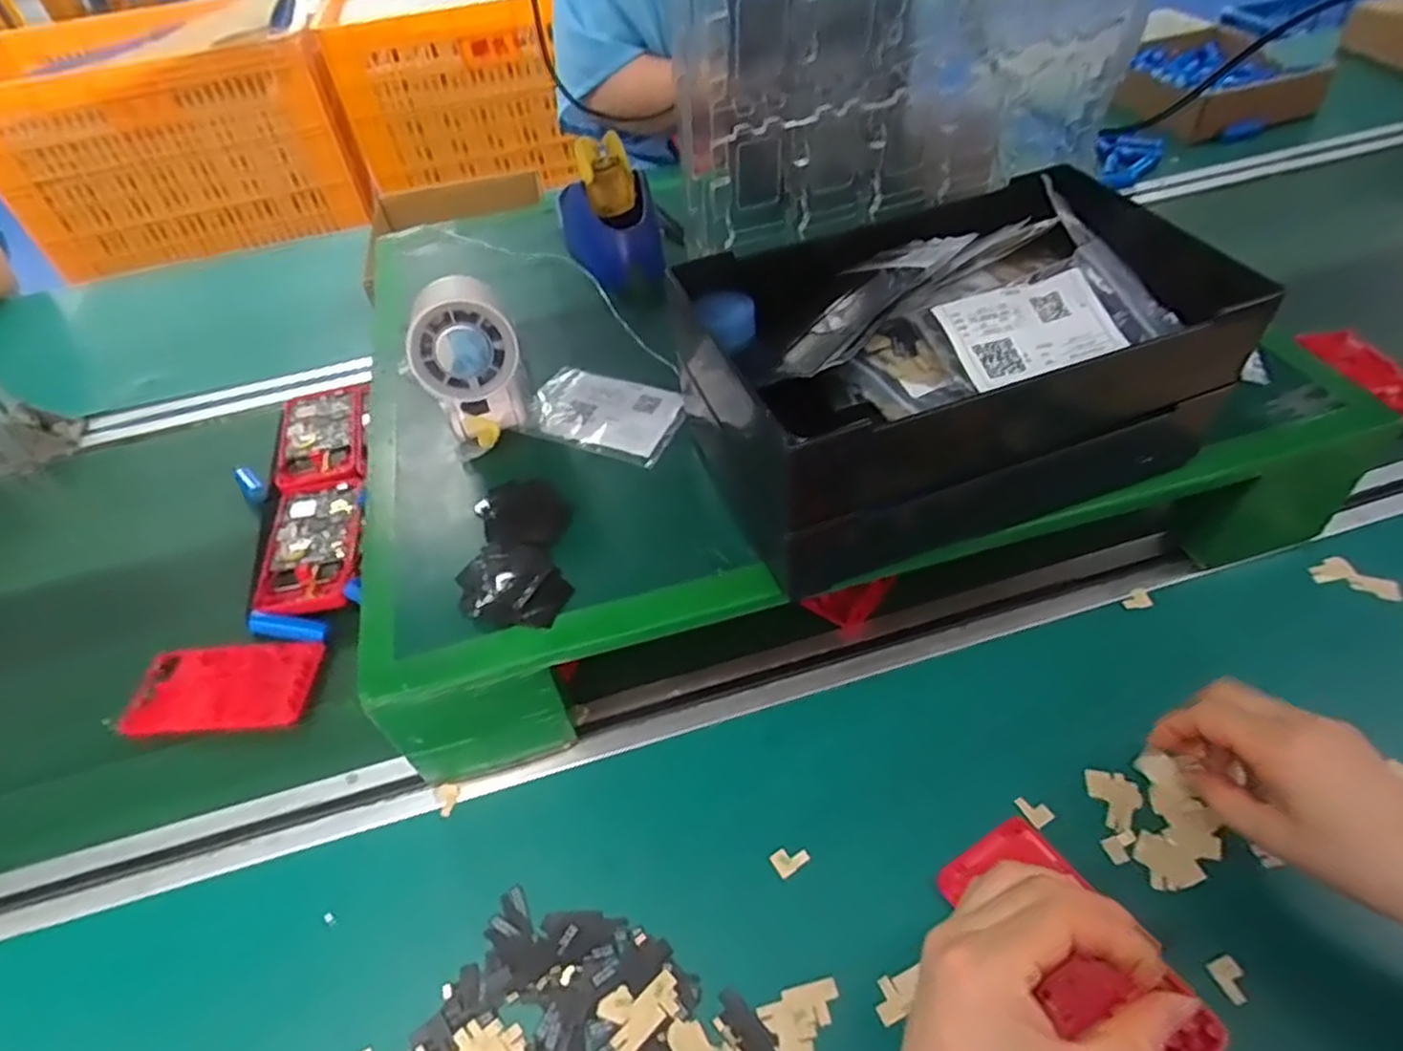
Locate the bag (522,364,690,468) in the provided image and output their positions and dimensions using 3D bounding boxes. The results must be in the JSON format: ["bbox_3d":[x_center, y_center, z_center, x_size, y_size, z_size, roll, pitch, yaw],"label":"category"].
[{"bbox_3d":[-0.066,-0.075,0.510,0.107,0.010,0.066,18,52,21],"label":"bag"}]

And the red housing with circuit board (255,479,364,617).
[{"bbox_3d":[-0.291,0.017,0.579,0.067,0.011,0.122,-12,48,-6],"label":"red housing with circuit board"}]

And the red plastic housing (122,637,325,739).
[{"bbox_3d":[-0.317,0.108,0.509,0.123,0.011,0.064,-2,48,3],"label":"red plastic housing"}]

